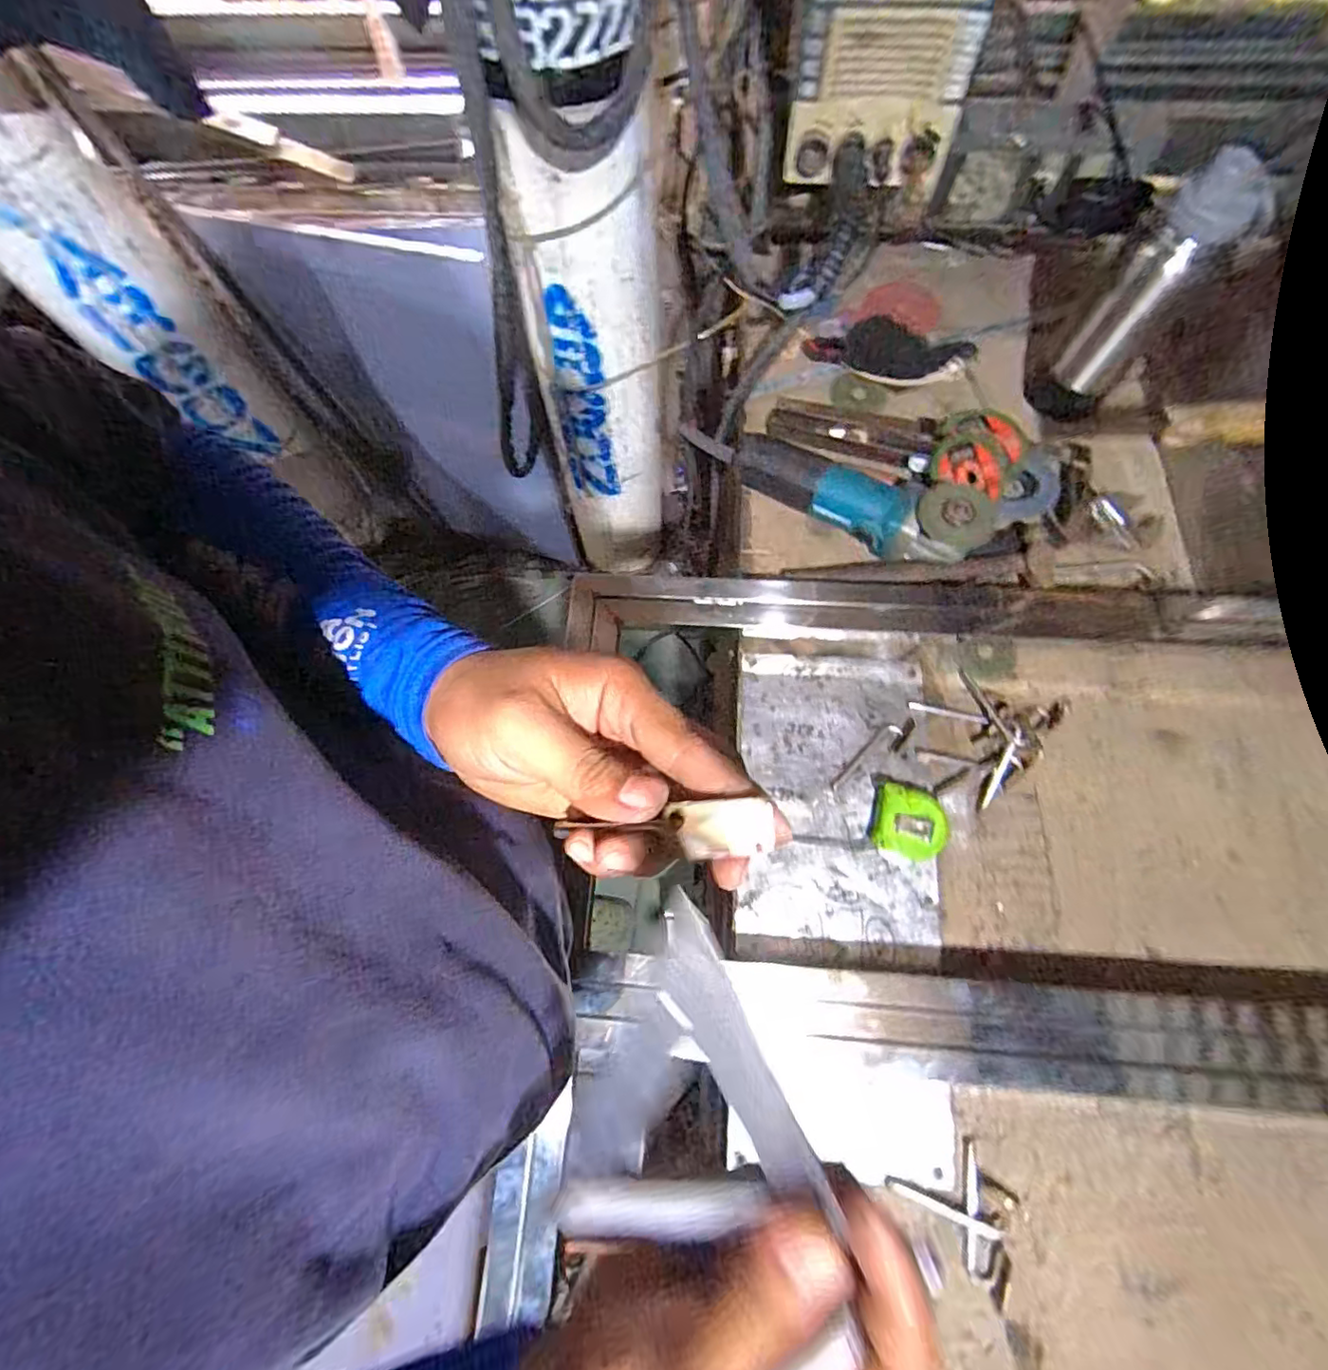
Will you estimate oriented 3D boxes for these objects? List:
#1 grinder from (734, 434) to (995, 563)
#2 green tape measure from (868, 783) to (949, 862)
[{"bbox_3d":[0.203,-0.209,0.647,0.272,0.073,0.082,26,74,8],"label":"grinder"},{"bbox_3d":[0.230,0.130,0.575,0.064,0.033,0.065,10,72,4],"label":"green tape measure"}]

